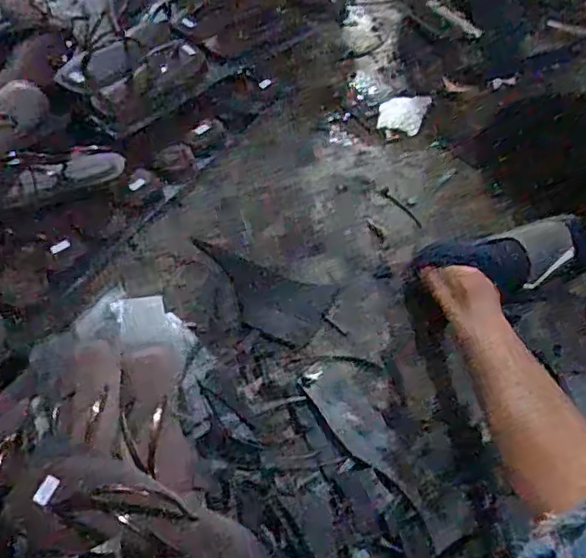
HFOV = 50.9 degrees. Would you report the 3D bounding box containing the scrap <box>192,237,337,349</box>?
[{"bbox_3d":[-0.055,0.022,0.861,0.209,0.010,0.104,20,55,11],"label":"scrap"}]

